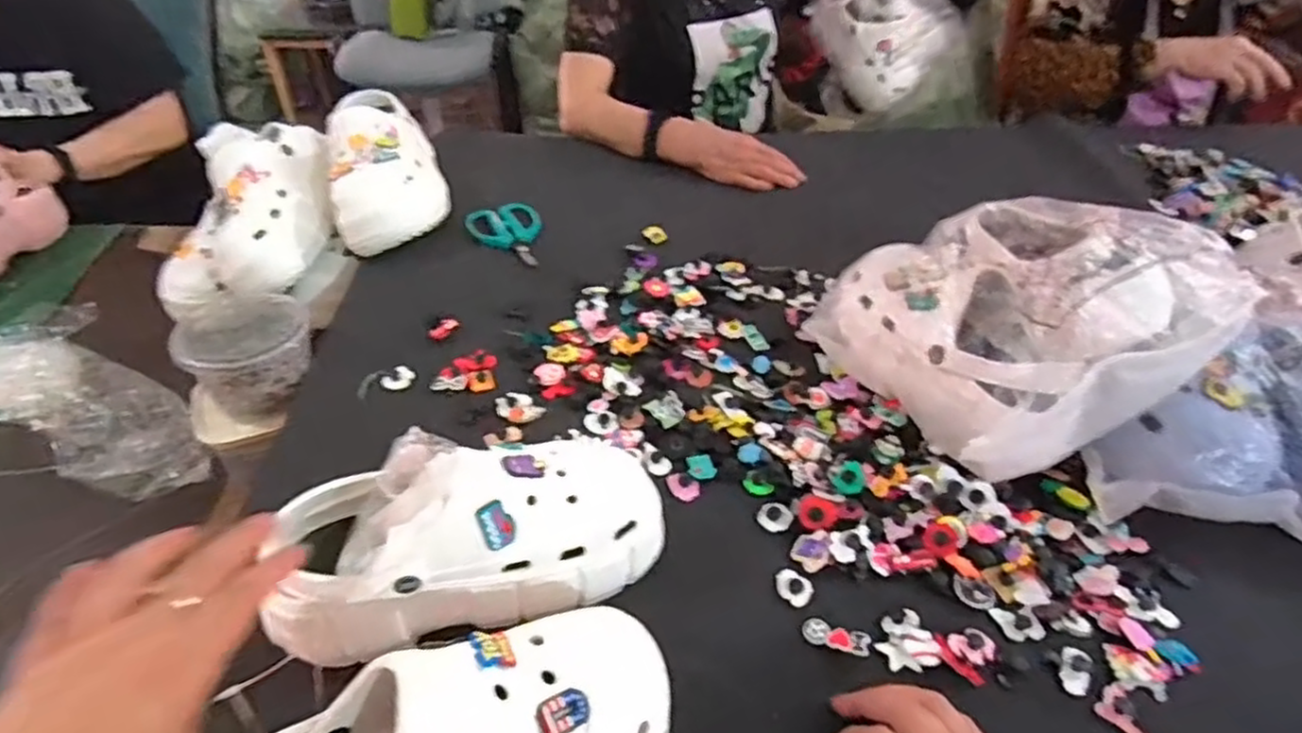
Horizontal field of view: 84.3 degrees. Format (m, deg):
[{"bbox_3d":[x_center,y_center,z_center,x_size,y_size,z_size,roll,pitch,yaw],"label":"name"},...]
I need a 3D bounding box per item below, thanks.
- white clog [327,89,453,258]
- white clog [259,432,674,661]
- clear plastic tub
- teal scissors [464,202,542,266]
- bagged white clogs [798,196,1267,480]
[{"bbox_3d":[-0.314,-0.239,0.866,0.119,0.118,0.229,-10,42,-12],"label":"white clog"},{"bbox_3d":[-0.110,0.097,0.454,0.236,0.111,0.087,-9,42,-18],"label":"white clog"},{"bbox_3d":[-0.382,-0.008,0.685,0.103,0.070,0.098,1,41,-1],"label":"clear plastic tub"},{"bbox_3d":[-0.161,-0.155,0.846,0.086,0.005,0.137,-18,45,-21],"label":"teal scissors"},{"bbox_3d":[0.304,-0.055,0.606,0.230,0.158,0.256,-18,45,-21],"label":"bagged white clogs"}]

